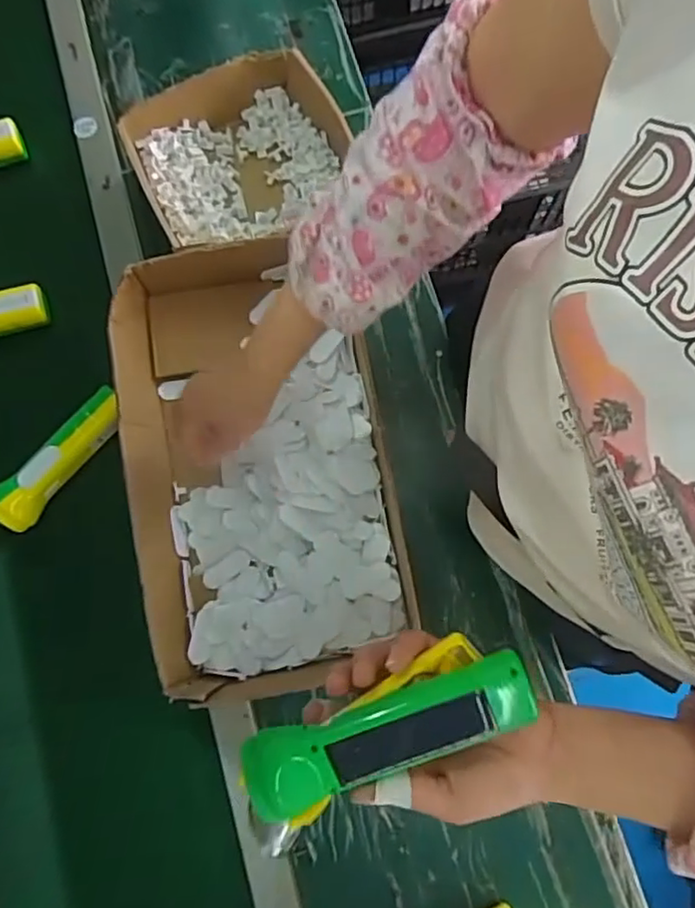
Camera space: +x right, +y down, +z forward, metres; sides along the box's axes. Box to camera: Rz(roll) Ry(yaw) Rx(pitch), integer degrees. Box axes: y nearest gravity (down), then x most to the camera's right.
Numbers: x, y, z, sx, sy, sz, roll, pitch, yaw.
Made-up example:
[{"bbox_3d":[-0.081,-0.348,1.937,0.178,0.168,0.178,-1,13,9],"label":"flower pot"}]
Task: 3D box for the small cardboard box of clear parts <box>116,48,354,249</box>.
[{"bbox_3d":[-0.110,-0.320,0.660,0.227,0.058,0.184,-18,79,-2],"label":"small cardboard box of clear parts"}]

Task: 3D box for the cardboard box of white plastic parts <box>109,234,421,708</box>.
[{"bbox_3d":[-0.091,0.000,0.591,0.238,0.078,0.416,-12,79,-1],"label":"cardboard box of white plastic parts"}]

